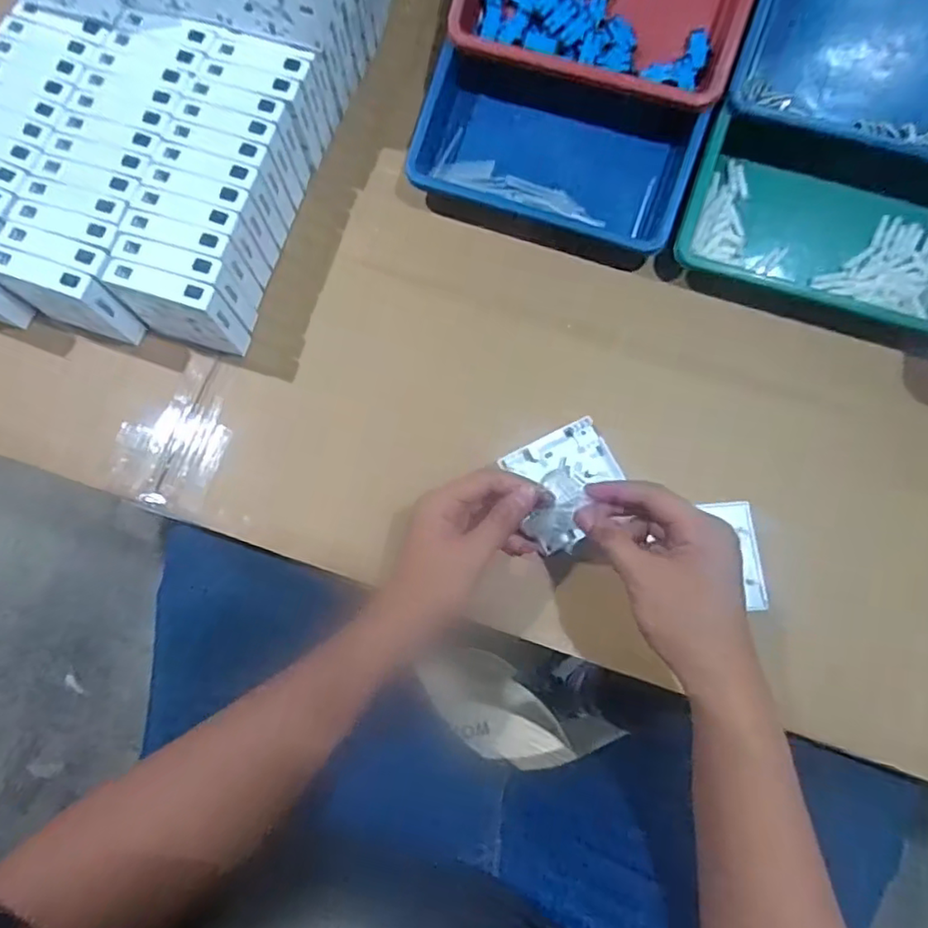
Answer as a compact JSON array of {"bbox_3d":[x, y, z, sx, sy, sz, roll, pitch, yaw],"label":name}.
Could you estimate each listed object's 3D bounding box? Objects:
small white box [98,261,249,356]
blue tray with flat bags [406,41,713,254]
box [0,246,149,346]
[{"bbox_3d":[-0.230,-0.123,0.503,0.088,0.088,0.027,18,78,5],"label":"small white box"},{"bbox_3d":[0.079,-0.274,0.564,0.237,0.060,0.123,17,101,4],"label":"blue tray with flat bags"},{"bbox_3d":[-0.324,-0.135,0.502,0.095,0.077,0.025,17,78,4],"label":"box"}]

